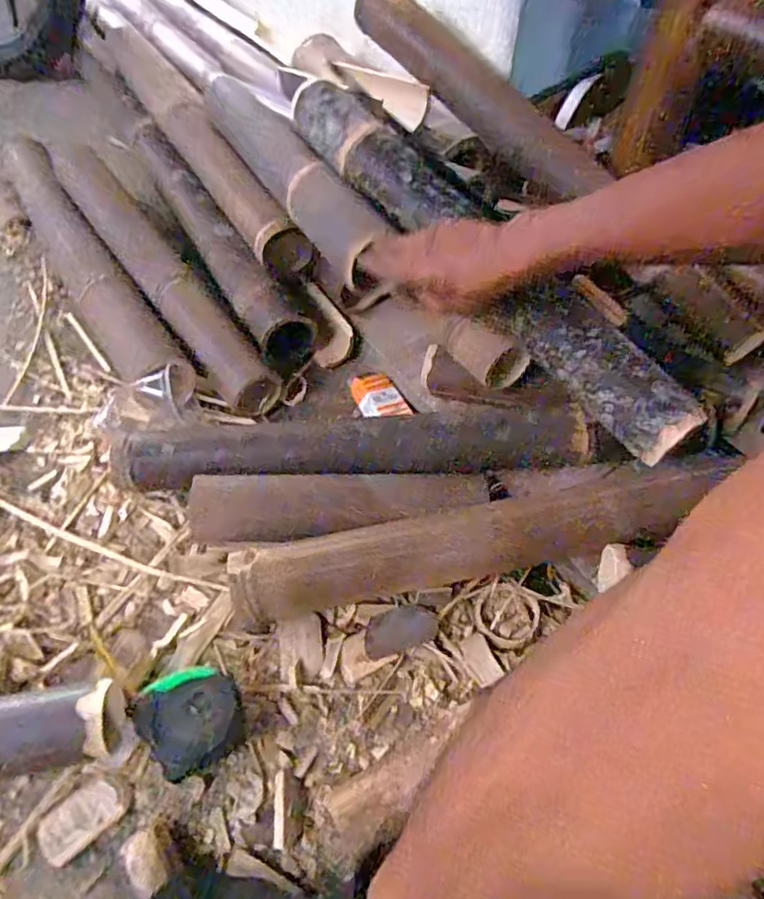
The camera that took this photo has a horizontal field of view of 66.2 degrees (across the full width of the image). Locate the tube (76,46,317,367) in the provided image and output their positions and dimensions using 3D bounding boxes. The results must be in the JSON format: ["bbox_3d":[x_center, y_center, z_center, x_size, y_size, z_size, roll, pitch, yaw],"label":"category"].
[{"bbox_3d":[-0.328,-0.430,0.917,0.072,0.077,0.881,-26,57,-20],"label":"tube"}]

